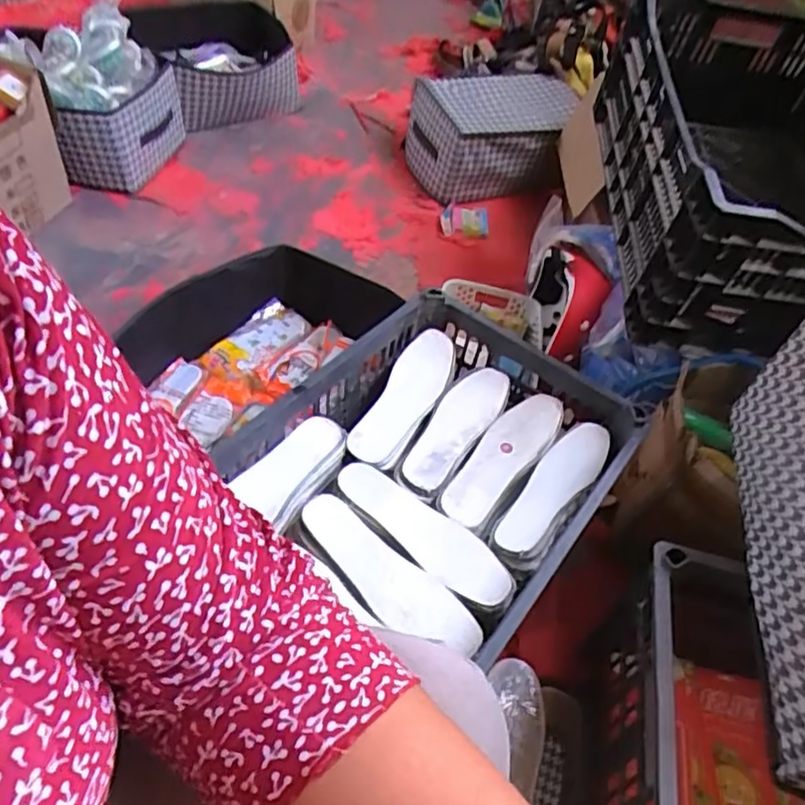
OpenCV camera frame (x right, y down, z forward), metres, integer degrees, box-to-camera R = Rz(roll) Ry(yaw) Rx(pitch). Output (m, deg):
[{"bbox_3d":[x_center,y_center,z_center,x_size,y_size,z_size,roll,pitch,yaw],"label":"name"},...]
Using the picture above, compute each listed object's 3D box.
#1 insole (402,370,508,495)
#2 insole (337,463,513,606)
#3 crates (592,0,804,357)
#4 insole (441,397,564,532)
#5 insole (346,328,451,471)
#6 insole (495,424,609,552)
[{"bbox_3d":[0.068,0.026,0.808,0.067,0.009,0.207,27,52,17],"label":"insole"},{"bbox_3d":[0.021,0.136,0.706,0.219,0.009,0.069,35,55,23],"label":"insole"},{"bbox_3d":[0.555,-0.354,0.956,0.453,0.256,0.616,7,49,1],"label":"crates"},{"bbox_3d":[0.123,0.064,0.796,0.069,0.014,0.224,34,55,22],"label":"insole"},{"bbox_3d":[0.007,-0.012,0.834,0.068,0.020,0.224,21,51,13],"label":"insole"},{"bbox_3d":[0.181,0.098,0.764,0.063,0.012,0.210,29,53,19],"label":"insole"}]

